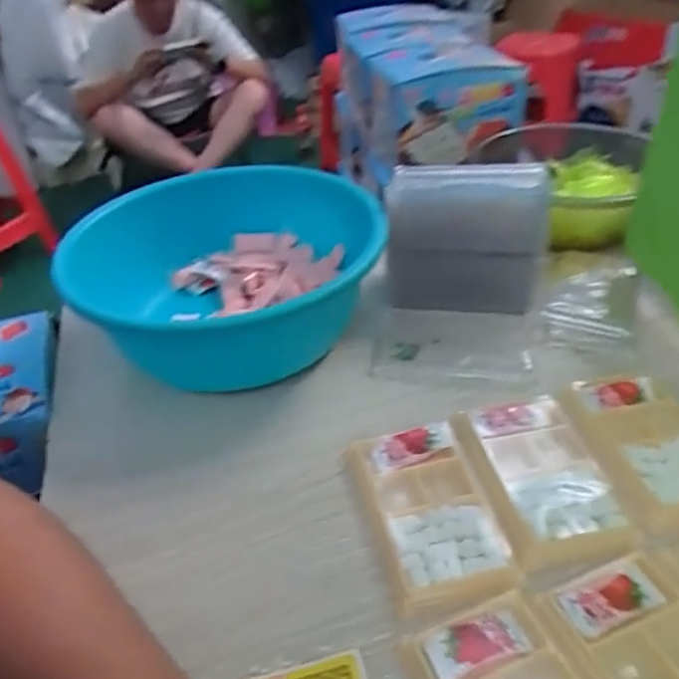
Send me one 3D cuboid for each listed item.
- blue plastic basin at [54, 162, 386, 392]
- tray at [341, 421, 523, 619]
[{"bbox_3d":[-0.090,-0.053,0.580,0.244,0.107,0.266,-4,37,3],"label":"blue plastic basin"},{"bbox_3d":[0.058,0.112,0.421,0.080,0.011,0.137,-12,38,-7],"label":"tray"}]

